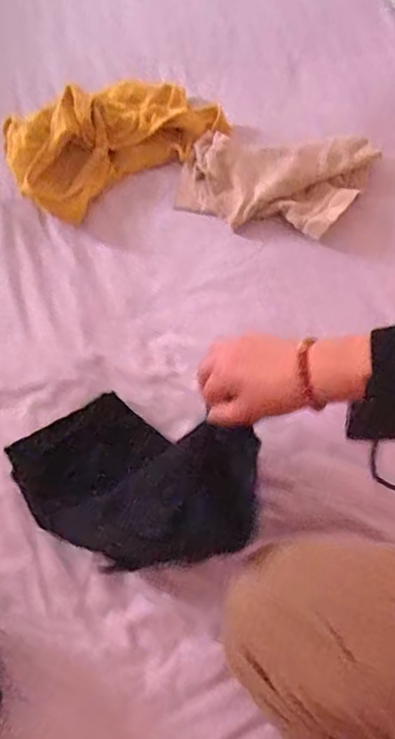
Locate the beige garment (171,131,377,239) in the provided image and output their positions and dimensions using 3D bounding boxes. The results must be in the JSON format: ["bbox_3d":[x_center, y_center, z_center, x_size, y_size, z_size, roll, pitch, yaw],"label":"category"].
[{"bbox_3d":[0.096,-0.230,0.714,0.230,0.043,0.132,5,67,1],"label":"beige garment"}]

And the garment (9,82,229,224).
[{"bbox_3d":[-0.107,-0.299,0.734,0.276,0.066,0.149,-28,70,-12],"label":"garment"}]

